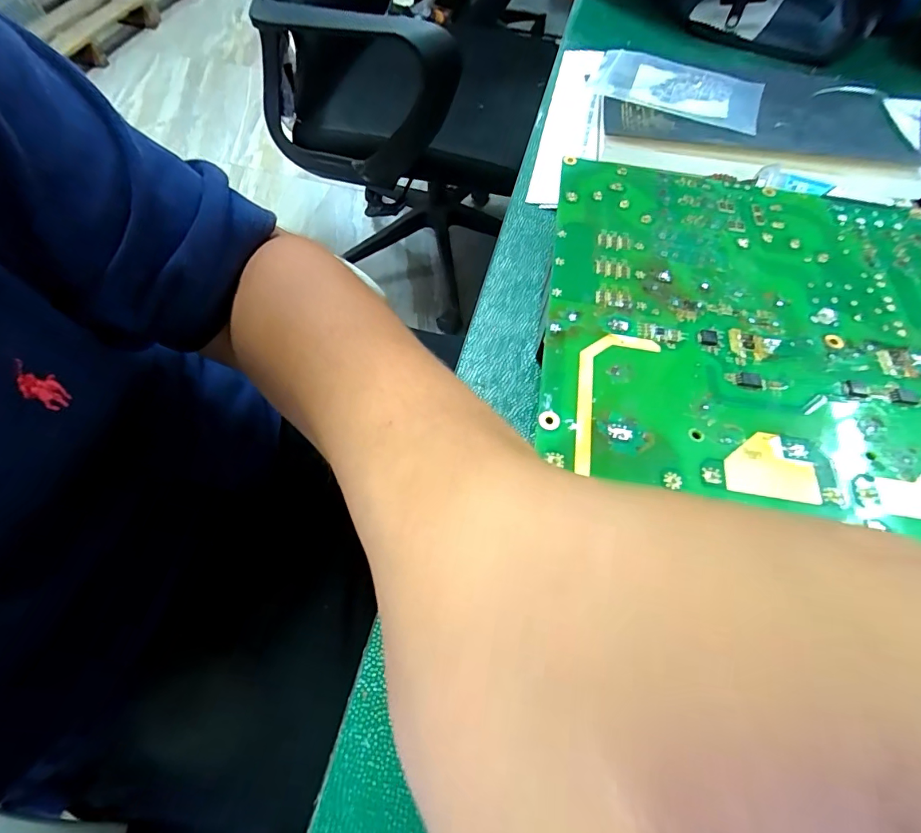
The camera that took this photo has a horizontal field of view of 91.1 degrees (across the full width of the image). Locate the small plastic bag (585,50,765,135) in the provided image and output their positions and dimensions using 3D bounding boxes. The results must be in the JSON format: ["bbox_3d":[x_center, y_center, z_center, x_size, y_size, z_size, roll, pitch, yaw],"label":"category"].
[{"bbox_3d":[0.154,-0.237,0.327,0.119,0.010,0.077,23,63,12],"label":"small plastic bag"}]

